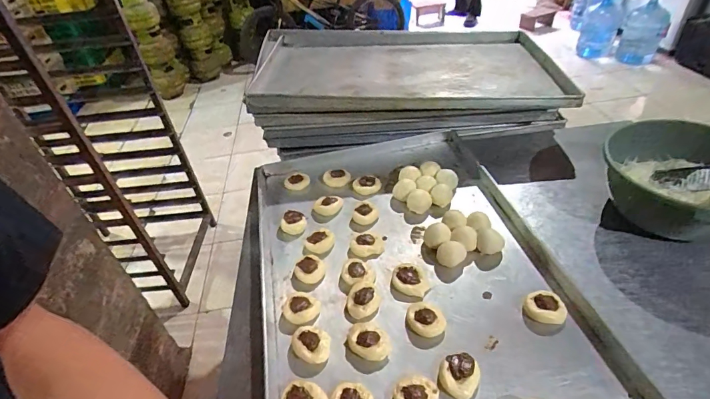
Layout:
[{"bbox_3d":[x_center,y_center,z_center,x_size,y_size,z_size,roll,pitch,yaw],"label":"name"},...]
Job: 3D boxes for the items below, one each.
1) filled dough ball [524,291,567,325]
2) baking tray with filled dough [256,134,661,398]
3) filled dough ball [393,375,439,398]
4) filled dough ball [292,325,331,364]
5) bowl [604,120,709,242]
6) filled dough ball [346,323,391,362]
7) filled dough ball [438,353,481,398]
[{"bbox_3d":[0.279,0.156,0.575,0.060,0.023,0.051,-33,47,-30],"label":"filled dough ball"},{"bbox_3d":[0.080,0.102,0.652,0.459,0.036,0.750,-11,40,-7],"label":"baking tray with filled dough"},{"bbox_3d":[0.074,0.242,0.485,0.049,0.023,0.056,20,45,28],"label":"filled dough ball"},{"bbox_3d":[-0.061,0.203,0.553,0.053,0.020,0.053,-3,39,2],"label":"filled dough ball"},{"bbox_3d":[0.575,-0.035,0.696,0.274,0.123,0.228,-23,46,-25],"label":"bowl"},{"bbox_3d":[0.021,0.196,0.551,0.062,0.020,0.048,14,43,22],"label":"filled dough ball"},{"bbox_3d":[0.133,0.223,0.503,0.047,0.024,0.054,15,43,23],"label":"filled dough ball"}]

